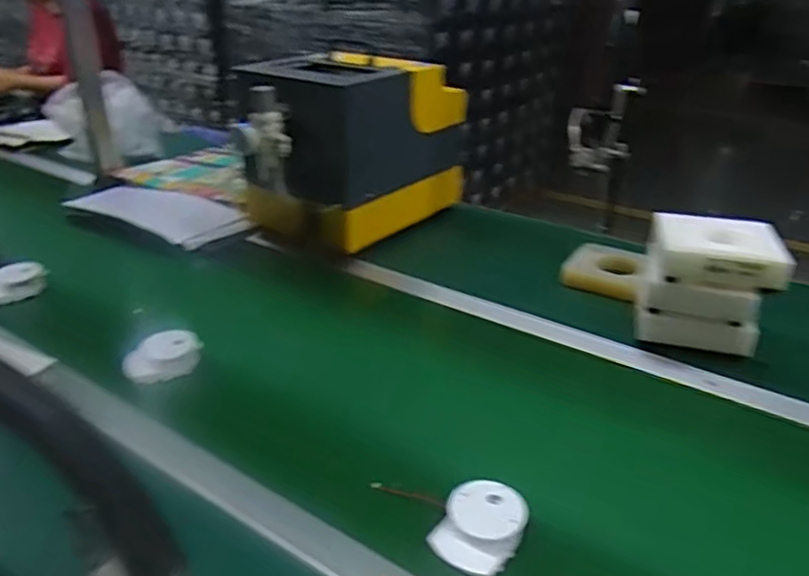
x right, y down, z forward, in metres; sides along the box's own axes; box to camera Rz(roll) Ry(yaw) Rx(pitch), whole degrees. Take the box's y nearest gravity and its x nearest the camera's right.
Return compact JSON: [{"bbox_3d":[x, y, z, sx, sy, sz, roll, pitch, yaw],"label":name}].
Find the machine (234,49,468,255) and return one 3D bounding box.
[{"bbox_3d":[-0.106,-0.248,1.133,0.245,0.262,0.386,18,33,32],"label":"machine"}]

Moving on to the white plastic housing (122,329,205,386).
[{"bbox_3d":[-0.291,0.085,0.789,0.021,0.061,0.096,20,34,34],"label":"white plastic housing"}]

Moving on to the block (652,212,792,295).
[{"bbox_3d":[0.394,-0.048,0.824,0.158,0.049,0.112,11,30,21],"label":"block"}]

